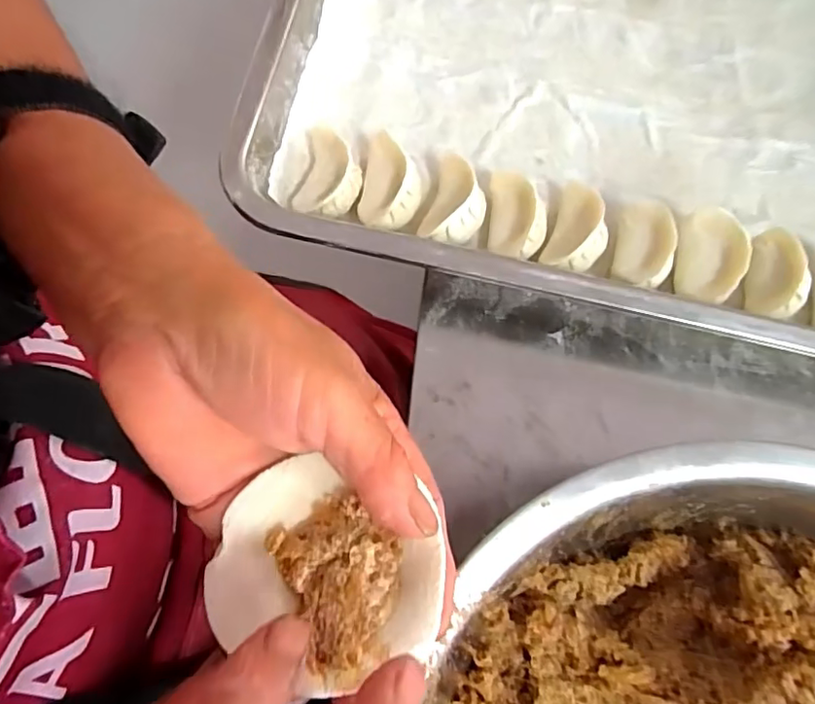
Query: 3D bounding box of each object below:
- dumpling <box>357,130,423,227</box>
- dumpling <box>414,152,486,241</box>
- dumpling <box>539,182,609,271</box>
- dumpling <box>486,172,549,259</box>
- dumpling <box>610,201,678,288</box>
[{"bbox_3d":[-0.009,-0.089,0.318,0.031,0.026,0.047,11,77,2],"label":"dumpling"},{"bbox_3d":[0.027,-0.080,0.314,0.030,0.027,0.050,17,77,4],"label":"dumpling"},{"bbox_3d":[0.093,-0.065,0.313,0.030,0.028,0.053,20,77,4],"label":"dumpling"},{"bbox_3d":[0.060,-0.073,0.313,0.030,0.030,0.044,4,76,0],"label":"dumpling"},{"bbox_3d":[0.125,-0.056,0.310,0.026,0.028,0.045,10,77,2],"label":"dumpling"}]

